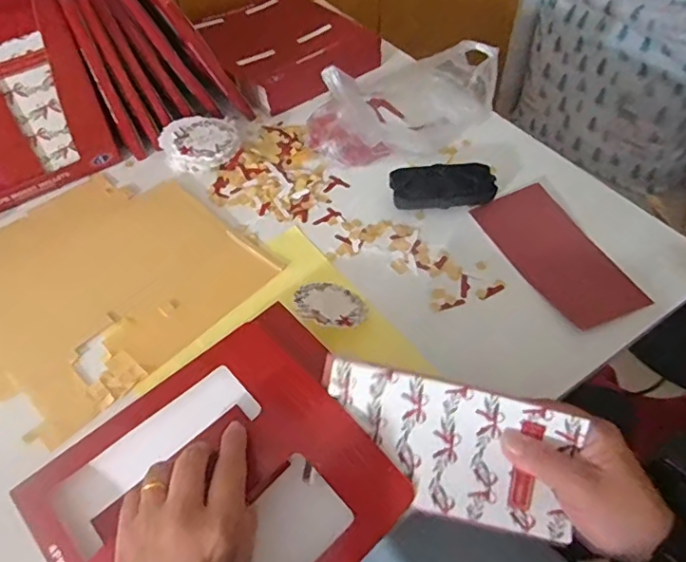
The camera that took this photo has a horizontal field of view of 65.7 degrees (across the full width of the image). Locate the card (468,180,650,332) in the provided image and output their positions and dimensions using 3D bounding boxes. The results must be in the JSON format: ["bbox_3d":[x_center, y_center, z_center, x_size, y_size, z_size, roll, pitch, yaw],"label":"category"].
[{"bbox_3d":[0.217,-0.027,0.546,0.085,0.011,0.170,-27,62,-7],"label":"card"}]

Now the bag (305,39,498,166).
[{"bbox_3d":[0.064,-0.220,0.609,0.202,0.127,0.121,-14,54,-11],"label":"bag"}]

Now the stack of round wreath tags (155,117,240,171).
[{"bbox_3d":[-0.164,-0.157,0.618,0.086,0.034,0.068,16,54,11],"label":"stack of round wreath tags"}]

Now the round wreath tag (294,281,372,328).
[{"bbox_3d":[-0.011,0.021,0.487,0.066,0.004,0.064,12,31,-7],"label":"round wreath tag"}]

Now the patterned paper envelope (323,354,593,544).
[{"bbox_3d":[0.067,0.112,0.366,0.170,0.013,0.084,12,83,9],"label":"patterned paper envelope"}]

